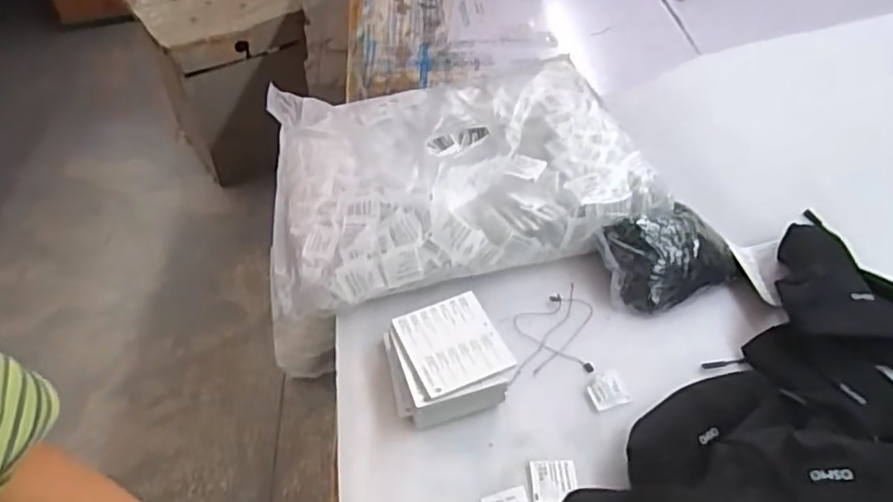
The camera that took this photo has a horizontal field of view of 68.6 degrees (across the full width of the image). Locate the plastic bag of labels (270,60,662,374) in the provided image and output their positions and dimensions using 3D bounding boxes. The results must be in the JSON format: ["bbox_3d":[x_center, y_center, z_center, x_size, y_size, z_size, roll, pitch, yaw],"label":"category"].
[{"bbox_3d":[0.006,-0.098,0.818,0.443,0.093,0.359,-9,46,-8],"label":"plastic bag of labels"}]

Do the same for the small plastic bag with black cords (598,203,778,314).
[{"bbox_3d":[0.274,0.003,0.742,0.196,0.064,0.109,-7,46,-6],"label":"small plastic bag with black cords"}]

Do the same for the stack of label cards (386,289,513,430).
[{"bbox_3d":[-0.001,0.107,0.648,0.106,0.046,0.108,-15,47,-13],"label":"stack of label cards"}]

